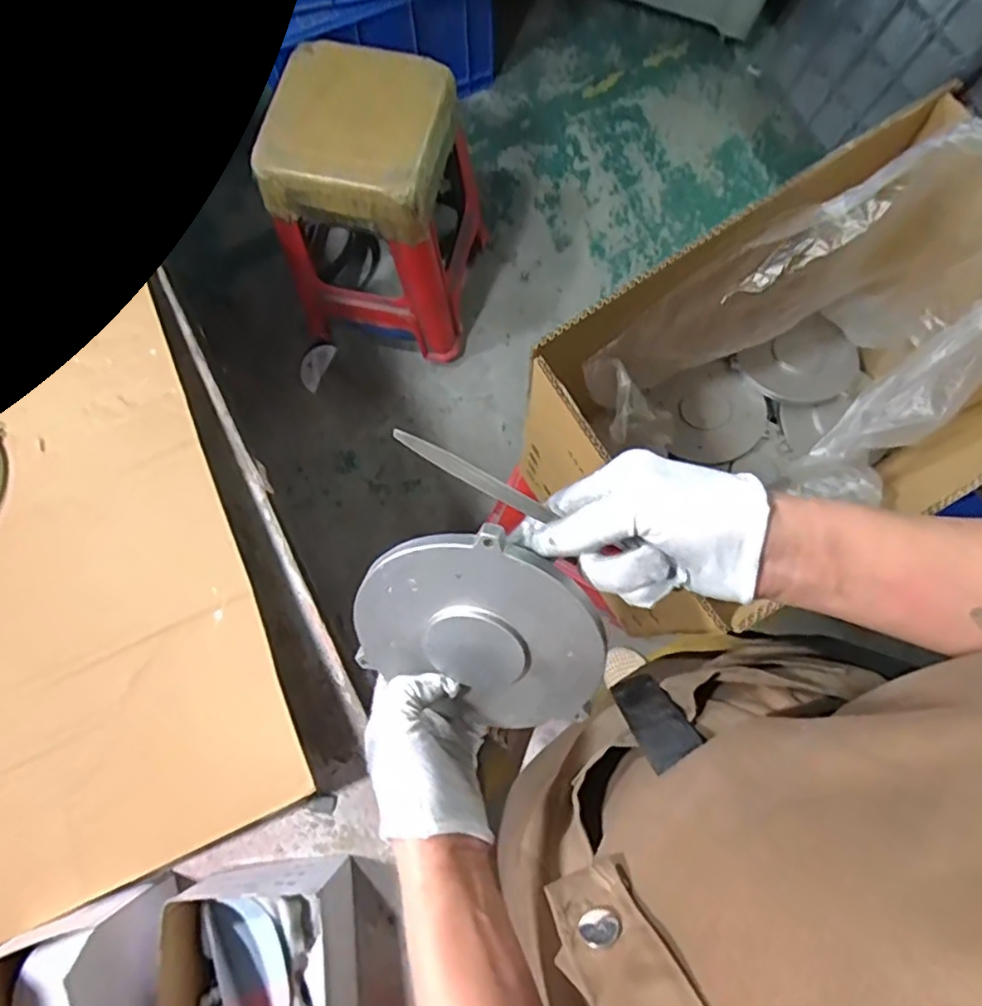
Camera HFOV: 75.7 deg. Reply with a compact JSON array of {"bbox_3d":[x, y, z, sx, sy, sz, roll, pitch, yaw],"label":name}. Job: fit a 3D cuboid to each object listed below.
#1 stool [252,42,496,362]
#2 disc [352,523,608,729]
[{"bbox_3d":[-0.212,-0.576,1.284,0.326,0.459,0.354,10,77,3],"label":"stool"},{"bbox_3d":[-0.005,0.073,0.351,0.138,0.131,0.009,23,37,-2],"label":"disc"}]

